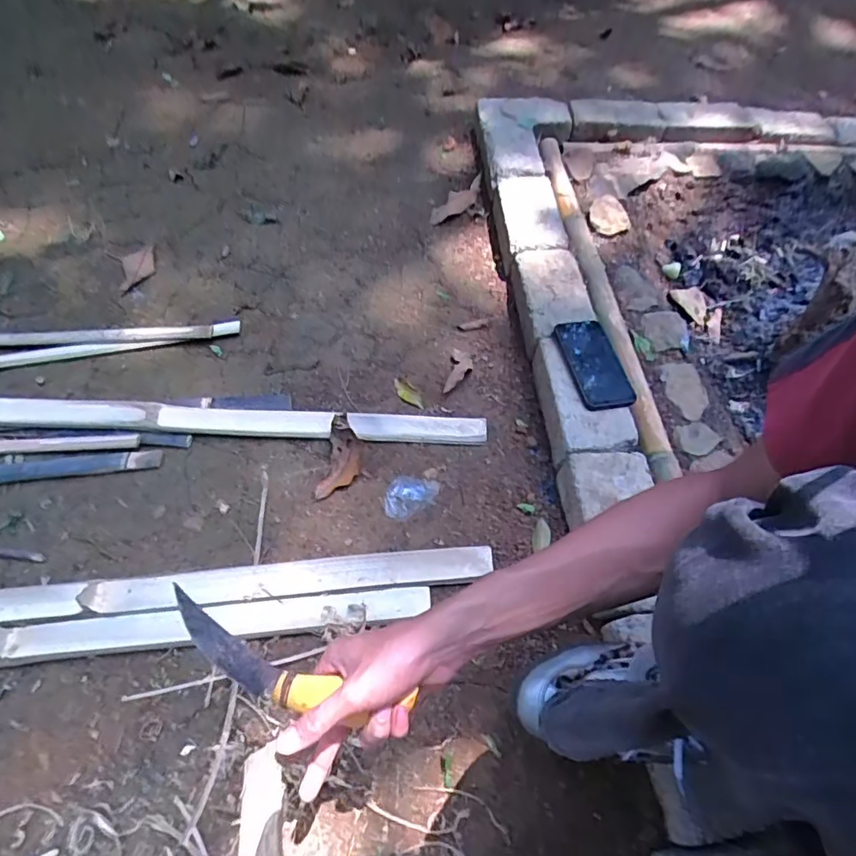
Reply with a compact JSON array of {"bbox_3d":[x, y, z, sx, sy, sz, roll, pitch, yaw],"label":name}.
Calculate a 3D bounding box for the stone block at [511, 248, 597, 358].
[{"bbox_3d":[0.214,-0.217,0.930,0.116,0.085,0.204,-6,57,-6],"label":"stone block"}]

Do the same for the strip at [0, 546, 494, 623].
[{"bbox_3d":[-0.358,0.202,0.643,0.877,0.014,0.044,-3,57,-6],"label":"strip"}]

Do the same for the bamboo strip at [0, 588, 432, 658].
[{"bbox_3d":[-0.438,0.238,0.614,0.871,0.013,0.047,-3,60,-5],"label":"bamboo strip"}]

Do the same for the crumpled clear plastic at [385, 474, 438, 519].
[{"bbox_3d":[-0.024,0.098,0.755,0.071,0.009,0.066,7,56,3],"label":"crumpled clear plastic"}]

